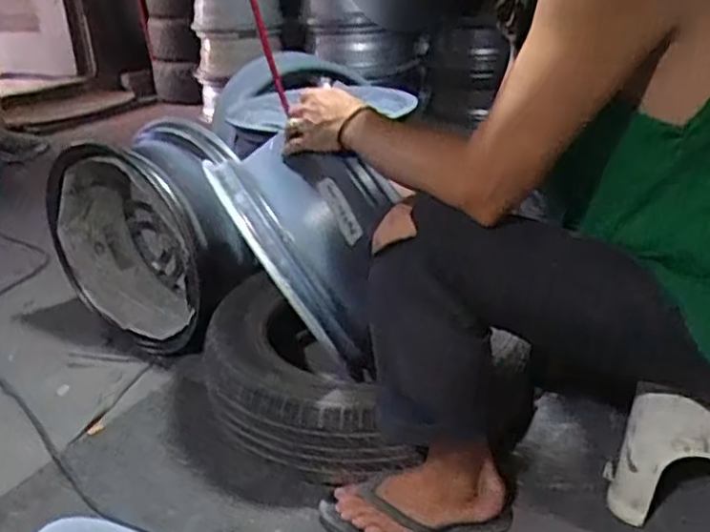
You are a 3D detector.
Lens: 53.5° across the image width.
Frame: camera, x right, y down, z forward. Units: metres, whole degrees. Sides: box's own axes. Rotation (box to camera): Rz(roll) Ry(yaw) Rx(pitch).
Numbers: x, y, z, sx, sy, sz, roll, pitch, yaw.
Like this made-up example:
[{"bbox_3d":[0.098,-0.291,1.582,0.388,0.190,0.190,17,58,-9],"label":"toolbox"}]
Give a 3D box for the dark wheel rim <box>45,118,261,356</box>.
[{"bbox_3d":[-0.366,-0.050,1.347,0.408,0.398,0.199,15,31,33],"label":"dark wheel rim"}]

